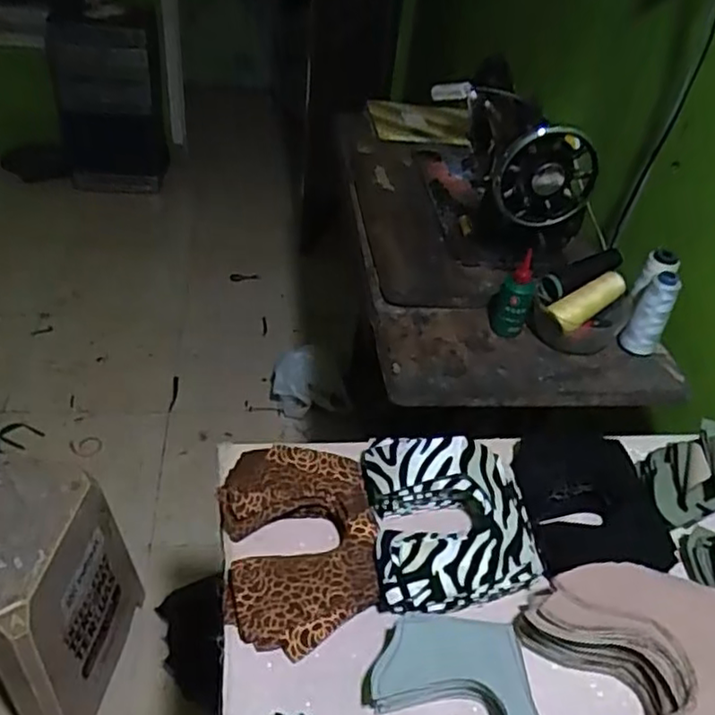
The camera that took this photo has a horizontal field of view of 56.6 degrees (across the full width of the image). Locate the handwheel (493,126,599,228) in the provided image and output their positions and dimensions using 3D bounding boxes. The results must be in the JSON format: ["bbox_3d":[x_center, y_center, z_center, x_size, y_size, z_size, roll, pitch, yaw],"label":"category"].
[{"bbox_3d":[0.247,-0.228,0.883,0.132,0.155,0.032,-2,41,-11],"label":"handwheel"}]

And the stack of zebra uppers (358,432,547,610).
[{"bbox_3d":[0.086,0.147,0.599,0.145,0.064,0.151,-1,39,-7],"label":"stack of zebra uppers"}]

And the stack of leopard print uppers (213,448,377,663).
[{"bbox_3d":[-0.051,0.160,0.591,0.132,0.041,0.185,-4,40,-11],"label":"stack of leopard print uppers"}]

